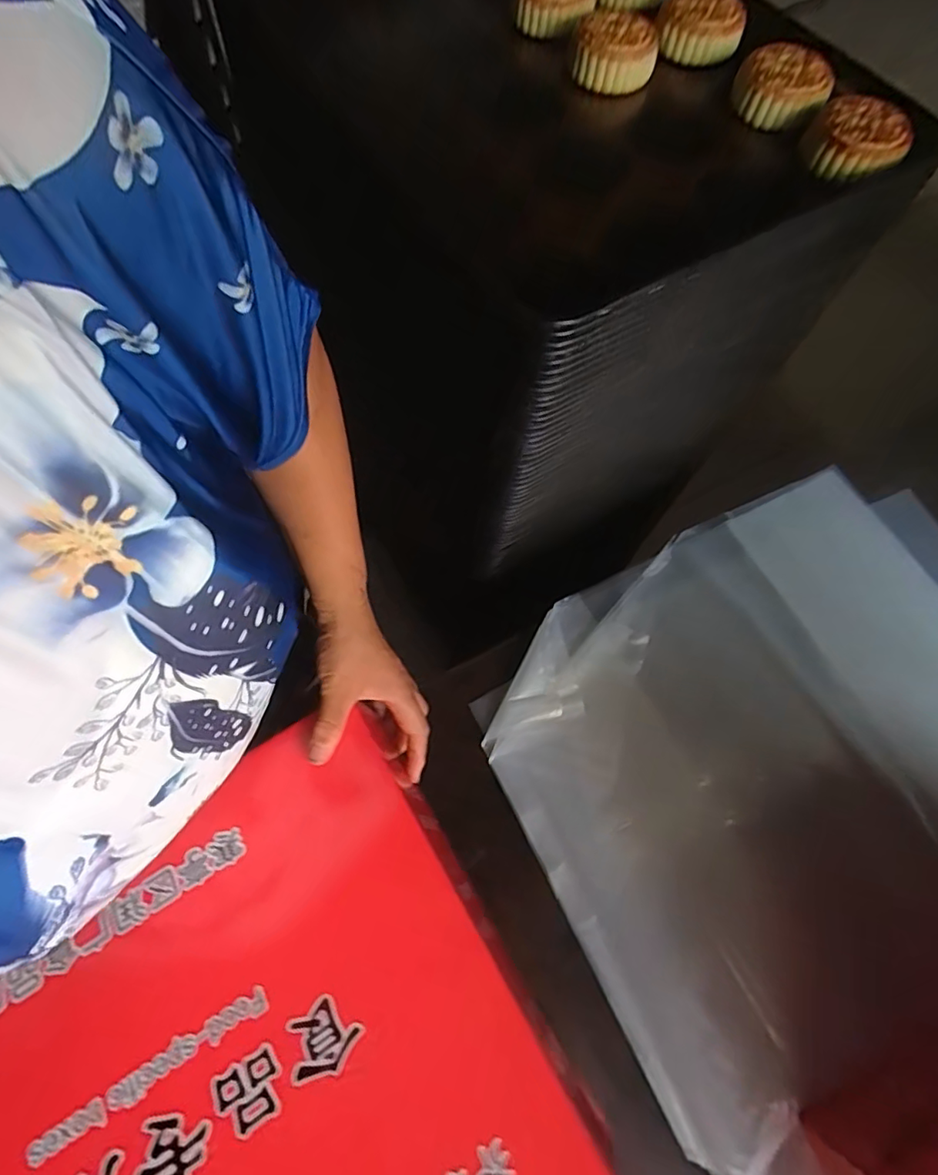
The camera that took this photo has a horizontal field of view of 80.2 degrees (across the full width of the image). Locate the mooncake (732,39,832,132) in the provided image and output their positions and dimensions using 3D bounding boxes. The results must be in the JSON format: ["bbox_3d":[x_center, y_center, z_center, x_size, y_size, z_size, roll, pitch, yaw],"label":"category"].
[{"bbox_3d":[0.256,-0.411,0.458,0.075,0.037,0.079,1,68,-1],"label":"mooncake"}]

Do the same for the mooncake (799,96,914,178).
[{"bbox_3d":[0.299,-0.346,0.429,0.070,0.023,0.073,1,68,-1],"label":"mooncake"}]

